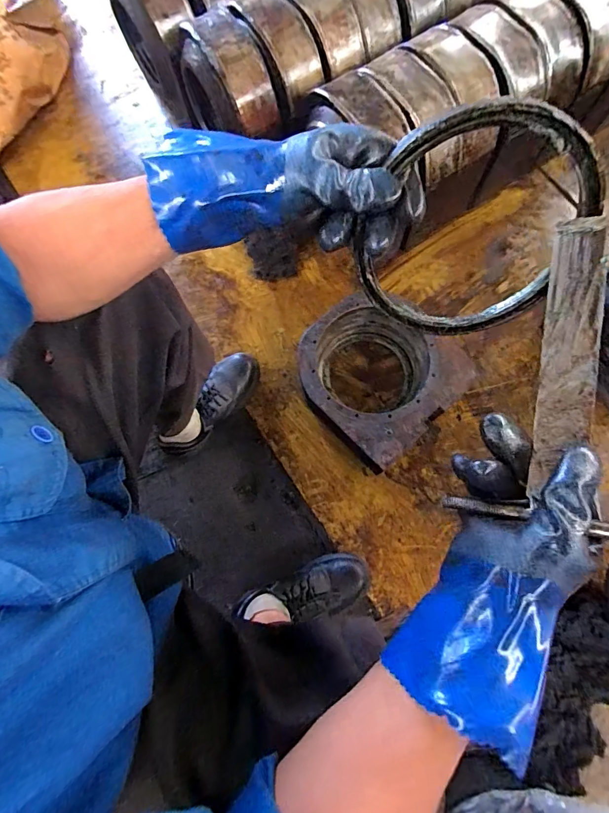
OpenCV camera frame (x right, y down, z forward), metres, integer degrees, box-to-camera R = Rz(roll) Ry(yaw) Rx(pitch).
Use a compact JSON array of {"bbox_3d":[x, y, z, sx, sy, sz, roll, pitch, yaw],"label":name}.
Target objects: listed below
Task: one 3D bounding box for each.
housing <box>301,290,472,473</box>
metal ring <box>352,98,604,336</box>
[{"bbox_3d":[0.151,-0.066,0.852,0.291,0.131,0.306,-43,78,-10],"label":"housing"},{"bbox_3d":[0.146,-0.145,0.349,0.186,0.200,0.009,18,48,-12],"label":"metal ring"}]

